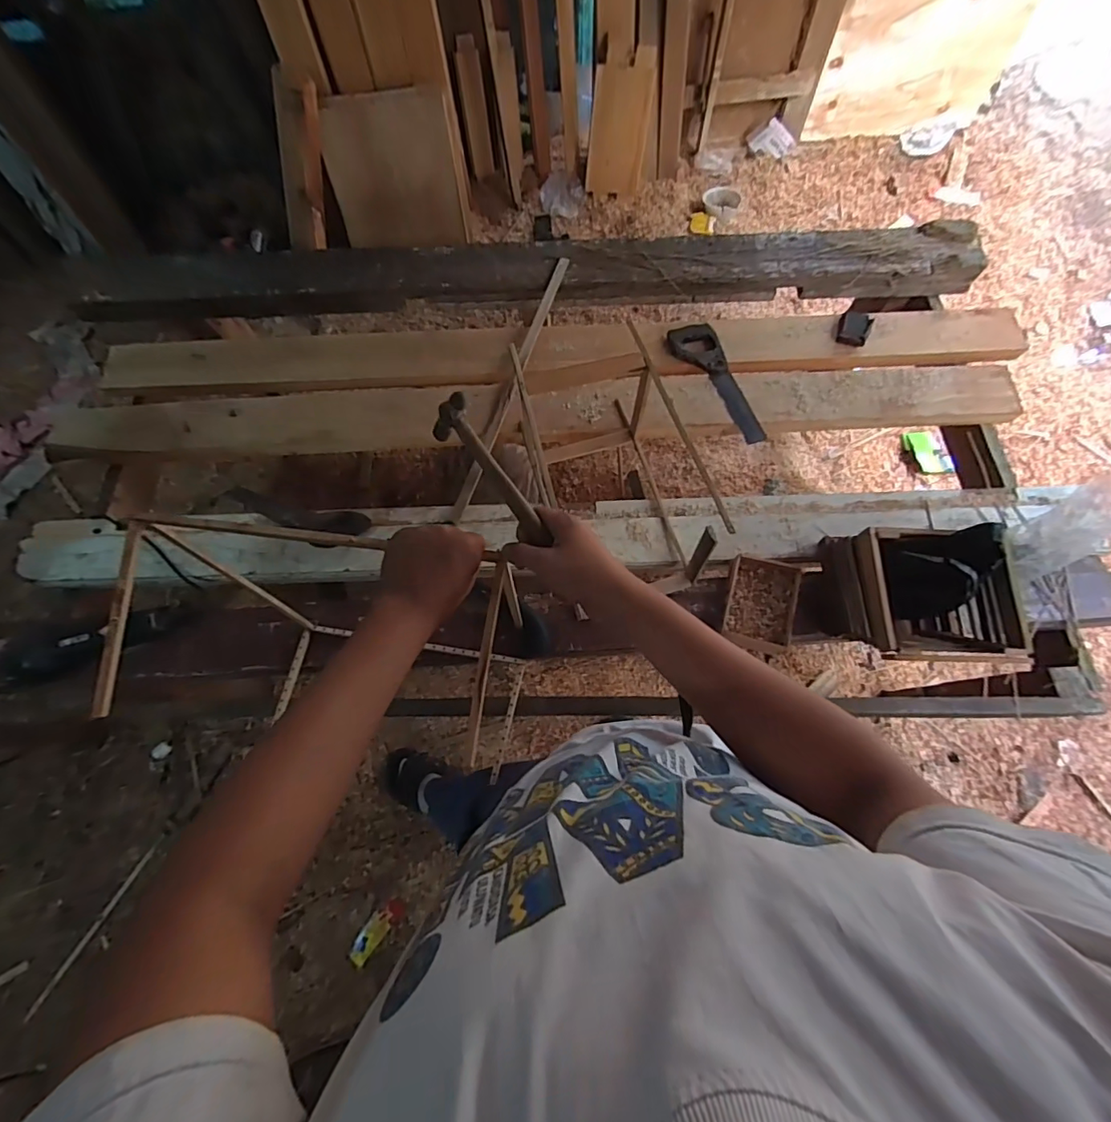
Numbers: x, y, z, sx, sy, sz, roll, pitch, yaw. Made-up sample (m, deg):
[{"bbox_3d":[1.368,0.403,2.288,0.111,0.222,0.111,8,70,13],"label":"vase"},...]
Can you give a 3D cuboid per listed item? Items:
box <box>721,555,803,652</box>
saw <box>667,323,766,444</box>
[{"bbox_3d":[0.363,0.077,0.917,0.117,0.041,0.166,16,74,6],"label":"box"},{"bbox_3d":[0.340,-0.376,1.081,0.101,0.023,0.314,-16,74,-4],"label":"saw"}]

